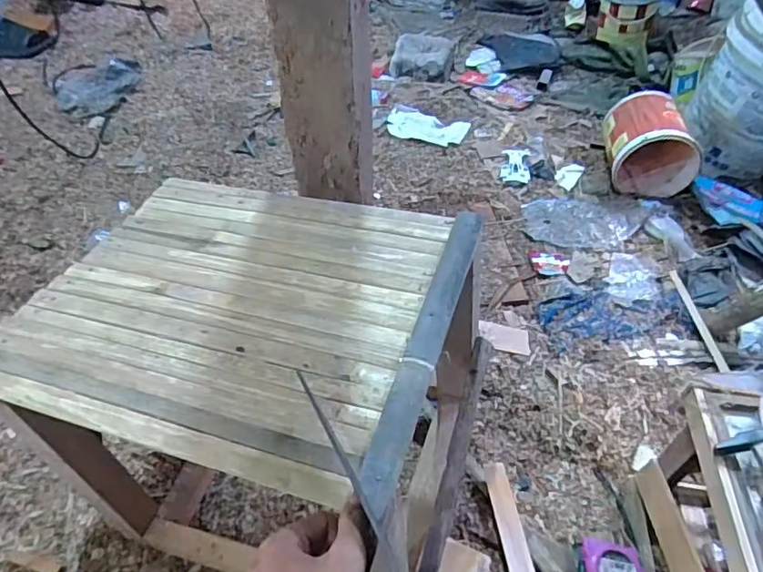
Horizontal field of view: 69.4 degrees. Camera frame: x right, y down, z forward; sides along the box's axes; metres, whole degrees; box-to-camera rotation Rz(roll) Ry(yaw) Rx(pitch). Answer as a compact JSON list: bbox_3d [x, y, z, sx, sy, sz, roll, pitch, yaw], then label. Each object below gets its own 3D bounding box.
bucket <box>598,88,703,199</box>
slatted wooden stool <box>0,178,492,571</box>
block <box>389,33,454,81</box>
[{"bbox_3d":[0.626,-0.334,1.283,0.191,0.161,0.183,5,47,4],"label":"bucket"},{"bbox_3d":[-0.124,0.114,0.630,0.421,0.342,0.326,15,49,13],"label":"slatted wooden stool"},{"bbox_3d":[0.126,-0.698,1.683,0.172,0.067,0.192,11,48,9],"label":"block"}]

